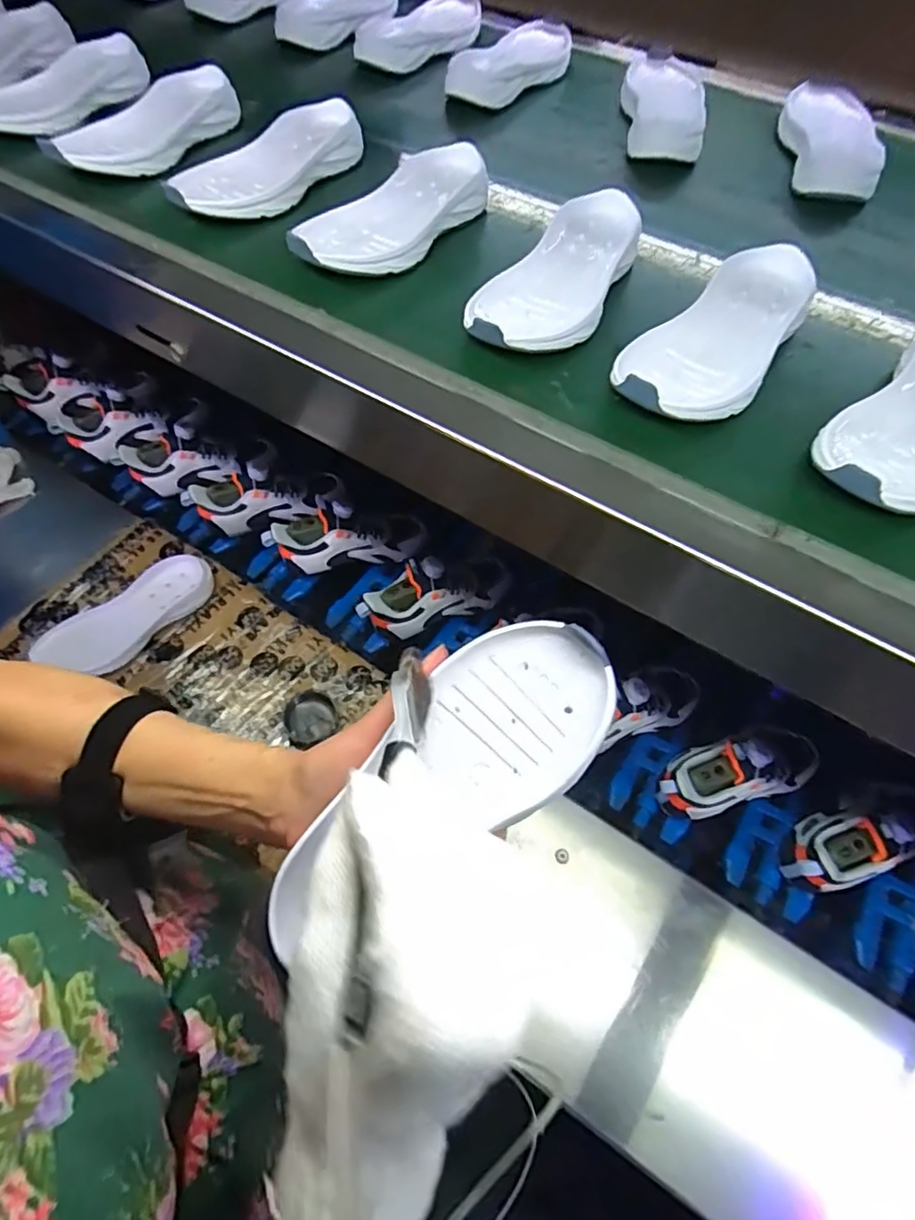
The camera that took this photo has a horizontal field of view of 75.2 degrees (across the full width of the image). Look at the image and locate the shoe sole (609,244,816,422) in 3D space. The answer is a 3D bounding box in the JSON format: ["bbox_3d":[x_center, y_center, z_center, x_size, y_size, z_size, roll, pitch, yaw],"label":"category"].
[{"bbox_3d":[0.190,-0.197,0.430,0.091,0.034,0.202,35,65,15],"label":"shoe sole"}]

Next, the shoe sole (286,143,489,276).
[{"bbox_3d":[-0.053,-0.339,0.507,0.084,0.031,0.199,36,66,15],"label":"shoe sole"}]

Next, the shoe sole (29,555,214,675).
[{"bbox_3d":[-0.406,0.009,0.737,0.212,0.032,0.083,-39,70,-21],"label":"shoe sole"}]

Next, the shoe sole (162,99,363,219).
[{"bbox_3d":[-0.174,-0.416,0.549,0.090,0.026,0.204,36,65,15],"label":"shoe sole"}]

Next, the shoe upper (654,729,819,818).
[{"bbox_3d":[0.313,0.170,0.645,0.203,0.082,0.076,-13,63,-10],"label":"shoe upper"}]

